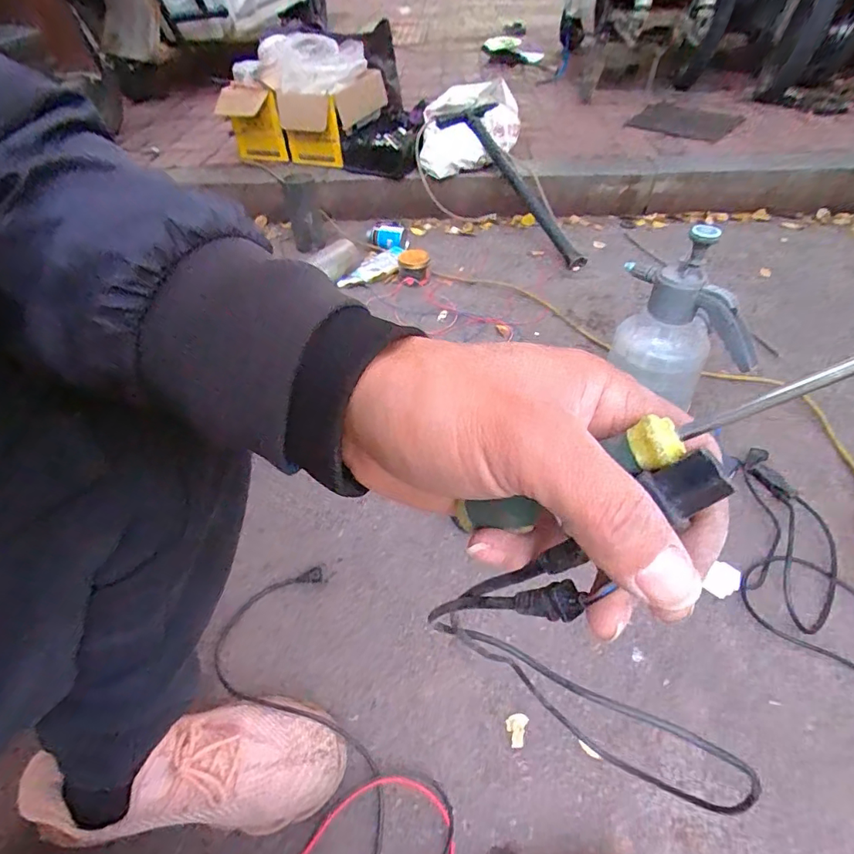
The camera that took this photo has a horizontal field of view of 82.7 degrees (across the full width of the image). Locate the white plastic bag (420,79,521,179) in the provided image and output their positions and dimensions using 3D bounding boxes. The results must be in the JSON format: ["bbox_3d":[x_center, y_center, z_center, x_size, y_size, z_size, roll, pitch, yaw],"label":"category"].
[{"bbox_3d":[0.133,-0.941,1.535,0.297,0.212,0.248,-1,44,2],"label":"white plastic bag"}]

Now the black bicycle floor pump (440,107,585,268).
[{"bbox_3d":[0.260,-0.711,1.432,0.174,0.092,0.650,-29,81,-25],"label":"black bicycle floor pump"}]

